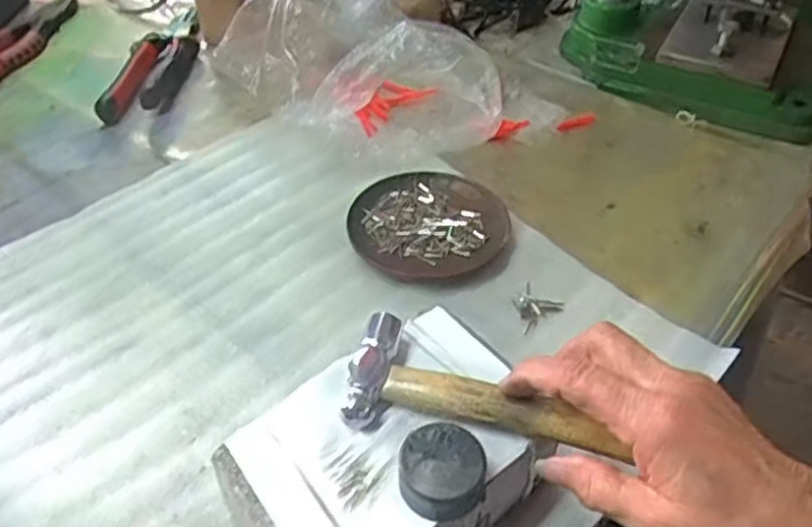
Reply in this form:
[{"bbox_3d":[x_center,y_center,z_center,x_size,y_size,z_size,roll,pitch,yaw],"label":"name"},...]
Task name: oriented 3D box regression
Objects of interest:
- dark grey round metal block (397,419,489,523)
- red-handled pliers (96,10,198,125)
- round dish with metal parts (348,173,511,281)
[{"bbox_3d":[0.016,0.091,0.314,0.037,0.020,0.036,-1,44,1],"label":"dark grey round metal block"},{"bbox_3d":[-0.249,-0.202,0.716,0.065,0.026,0.193,0,44,1],"label":"red-handled pliers"},{"bbox_3d":[0.015,-0.029,0.526,0.116,0.011,0.106,-1,44,1],"label":"round dish with metal parts"}]

